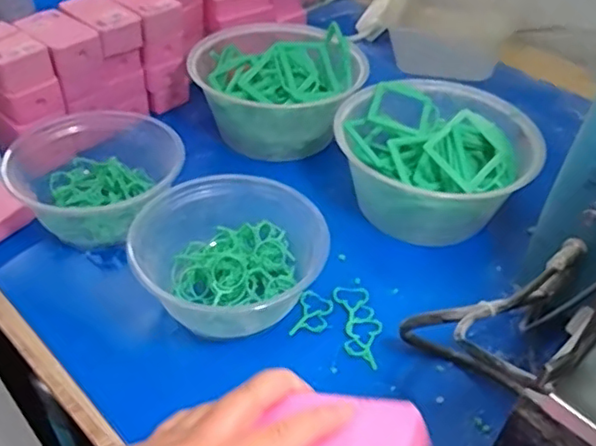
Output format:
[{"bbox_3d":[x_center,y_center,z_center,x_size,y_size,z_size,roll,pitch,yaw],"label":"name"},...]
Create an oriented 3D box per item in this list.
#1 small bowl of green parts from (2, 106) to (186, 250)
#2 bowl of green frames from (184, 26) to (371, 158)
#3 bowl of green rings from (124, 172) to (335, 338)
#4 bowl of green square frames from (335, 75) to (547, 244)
[{"bbox_3d":[-0.161,-0.039,0.515,0.131,0.069,0.139,2,42,-2],"label":"small bowl of green parts"},{"bbox_3d":[-0.022,-0.140,0.600,0.155,0.090,0.163,2,42,-2],"label":"bowl of green frames"},{"bbox_3d":[-0.050,0.023,0.450,0.129,0.062,0.117,-1,43,-5],"label":"bowl of green rings"},{"bbox_3d":[0.119,-0.059,0.527,0.151,0.092,0.142,2,42,-2],"label":"bowl of green square frames"}]

